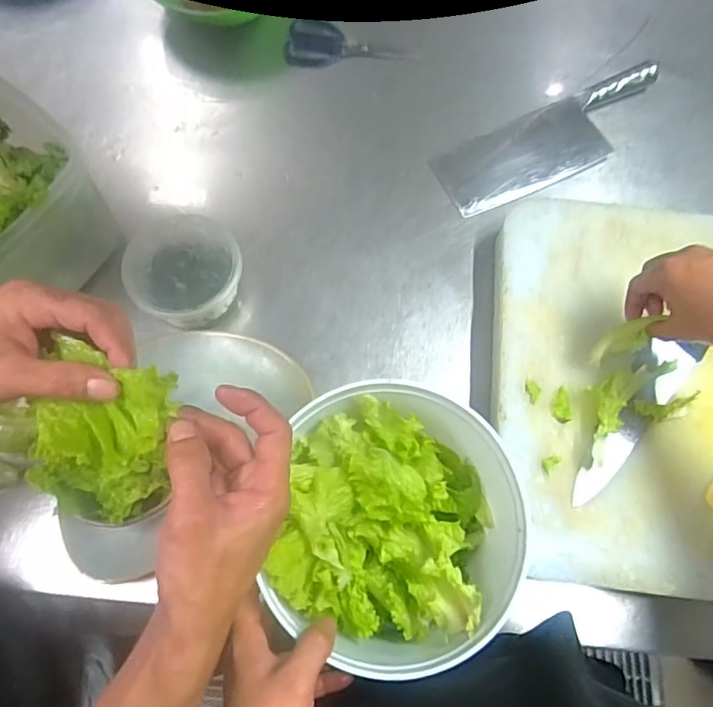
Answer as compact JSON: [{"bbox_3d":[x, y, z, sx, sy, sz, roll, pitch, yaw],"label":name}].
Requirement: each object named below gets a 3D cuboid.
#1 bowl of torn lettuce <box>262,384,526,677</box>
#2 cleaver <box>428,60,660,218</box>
[{"bbox_3d":[0.027,0.136,0.459,0.206,0.099,0.205,-37,75,-13],"label":"bowl of torn lettuce"},{"bbox_3d":[0.250,-0.269,0.684,0.312,0.021,0.101,-25,72,-10],"label":"cleaver"}]

